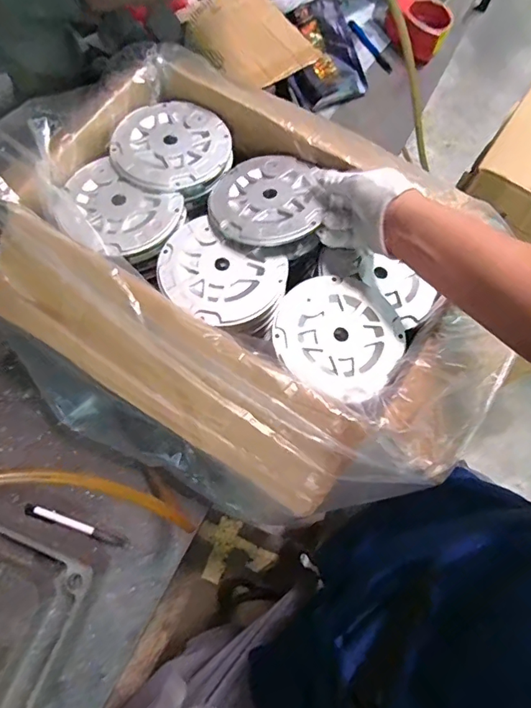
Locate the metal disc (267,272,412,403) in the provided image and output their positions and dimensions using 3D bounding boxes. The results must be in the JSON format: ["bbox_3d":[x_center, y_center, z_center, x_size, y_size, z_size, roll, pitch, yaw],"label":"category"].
[{"bbox_3d":[0.077,-0.021,0.489,0.131,0.015,0.126,0,71,-1],"label":"metal disc"}]

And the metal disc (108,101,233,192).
[{"bbox_3d":[-0.113,-0.246,0.547,0.131,0.016,0.133,0,71,-1],"label":"metal disc"}]

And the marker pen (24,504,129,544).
[{"bbox_3d":[-0.238,0.216,0.591,0.135,0.013,0.012,18,72,5],"label":"marker pen"}]

